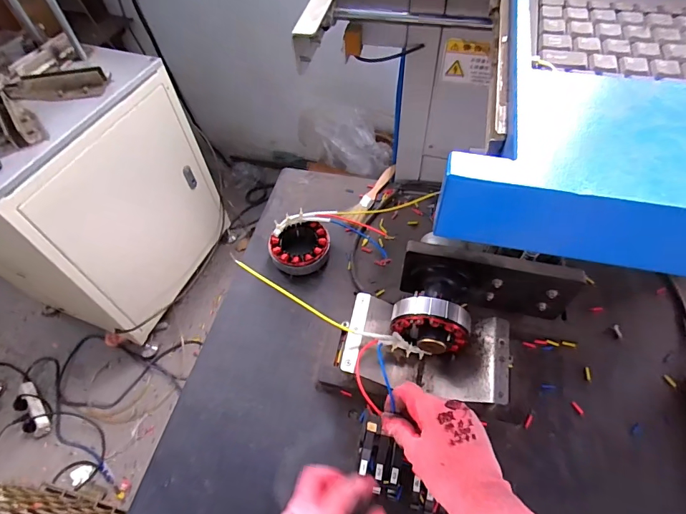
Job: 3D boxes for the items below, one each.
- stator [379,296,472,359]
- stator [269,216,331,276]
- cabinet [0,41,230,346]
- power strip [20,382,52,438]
[{"bbox_3d":[0.096,0.081,0.461,0.091,0.081,0.053,7,57,7],"label":"stator"},{"bbox_3d":[-0.062,-0.016,0.600,0.080,0.043,0.080,-1,57,1],"label":"stator"},{"bbox_3d":[-0.767,-0.190,1.207,0.506,0.667,0.537,17,58,14],"label":"cabinet"},{"bbox_3d":[-0.963,0.468,1.277,0.052,0.038,0.194,-30,60,-16],"label":"power strip"}]

